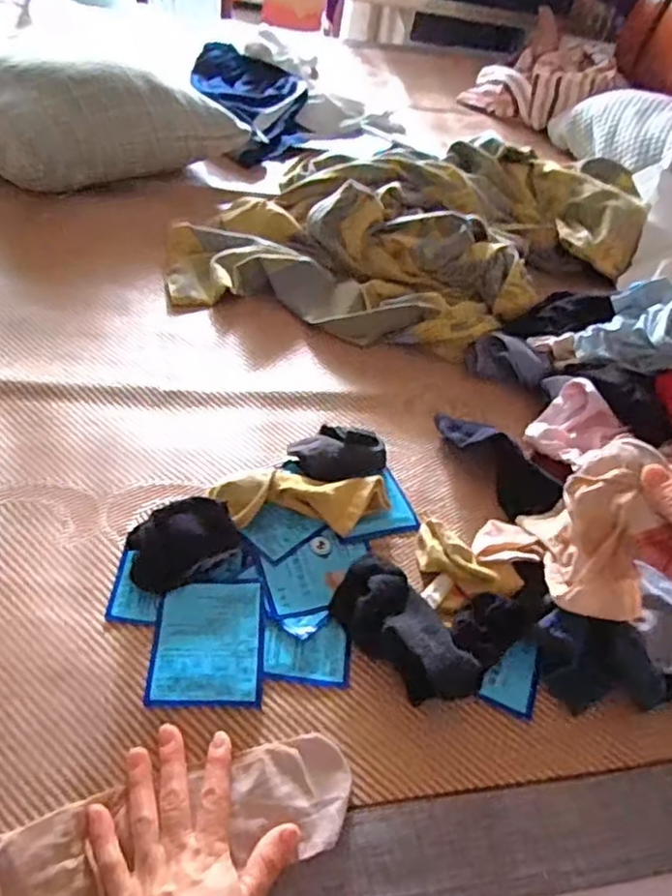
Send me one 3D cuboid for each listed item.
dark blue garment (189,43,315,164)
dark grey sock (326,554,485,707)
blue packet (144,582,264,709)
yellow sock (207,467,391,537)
[{"bbox_3d":[-0.173,-0.717,1.334,0.211,0.050,0.525,-6,47,-17],"label":"dark blue garment"},{"bbox_3d":[0.055,0.148,0.543,0.071,0.052,0.139,-22,55,-28],"label":"dark grey sock"},{"bbox_3d":[-0.104,0.158,0.540,0.087,0.006,0.107,3,45,-8],"label":"blue packet"},{"bbox_3d":[-0.032,0.050,0.628,0.163,0.026,0.058,6,45,-5],"label":"yellow sock"}]

